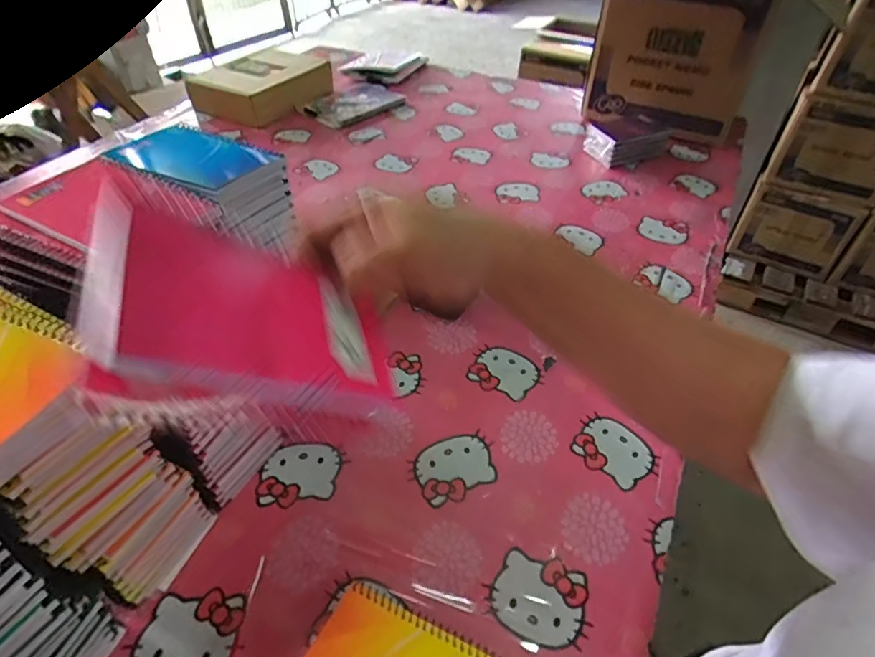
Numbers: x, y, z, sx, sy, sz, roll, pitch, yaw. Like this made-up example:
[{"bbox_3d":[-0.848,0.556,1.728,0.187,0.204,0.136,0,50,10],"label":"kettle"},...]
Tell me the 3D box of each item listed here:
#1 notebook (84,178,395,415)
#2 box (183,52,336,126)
[{"bbox_3d":[-0.078,-0.006,0.231,0.131,0.006,0.093,18,47,-44],"label":"notebook"},{"bbox_3d":[-0.403,-0.568,1.220,0.191,0.090,0.279,21,47,20],"label":"box"}]

